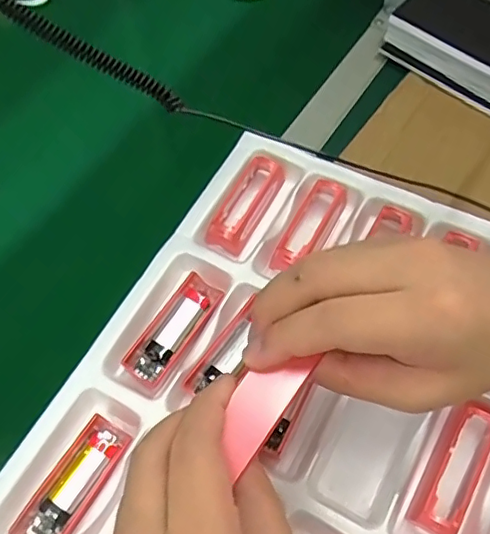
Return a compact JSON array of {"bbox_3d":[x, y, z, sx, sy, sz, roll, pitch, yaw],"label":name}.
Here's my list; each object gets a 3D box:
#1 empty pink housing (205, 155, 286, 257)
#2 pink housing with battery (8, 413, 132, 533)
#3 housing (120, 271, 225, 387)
[{"bbox_3d":[0.000,-0.048,0.424,0.033,0.020,0.081,28,66,17],"label":"empty pink housing"},{"bbox_3d":[-0.102,0.127,0.331,0.028,0.013,0.078,26,65,16],"label":"pink housing with battery"},{"bbox_3d":[-0.048,0.041,0.379,0.027,0.016,0.077,31,67,18],"label":"housing"}]

